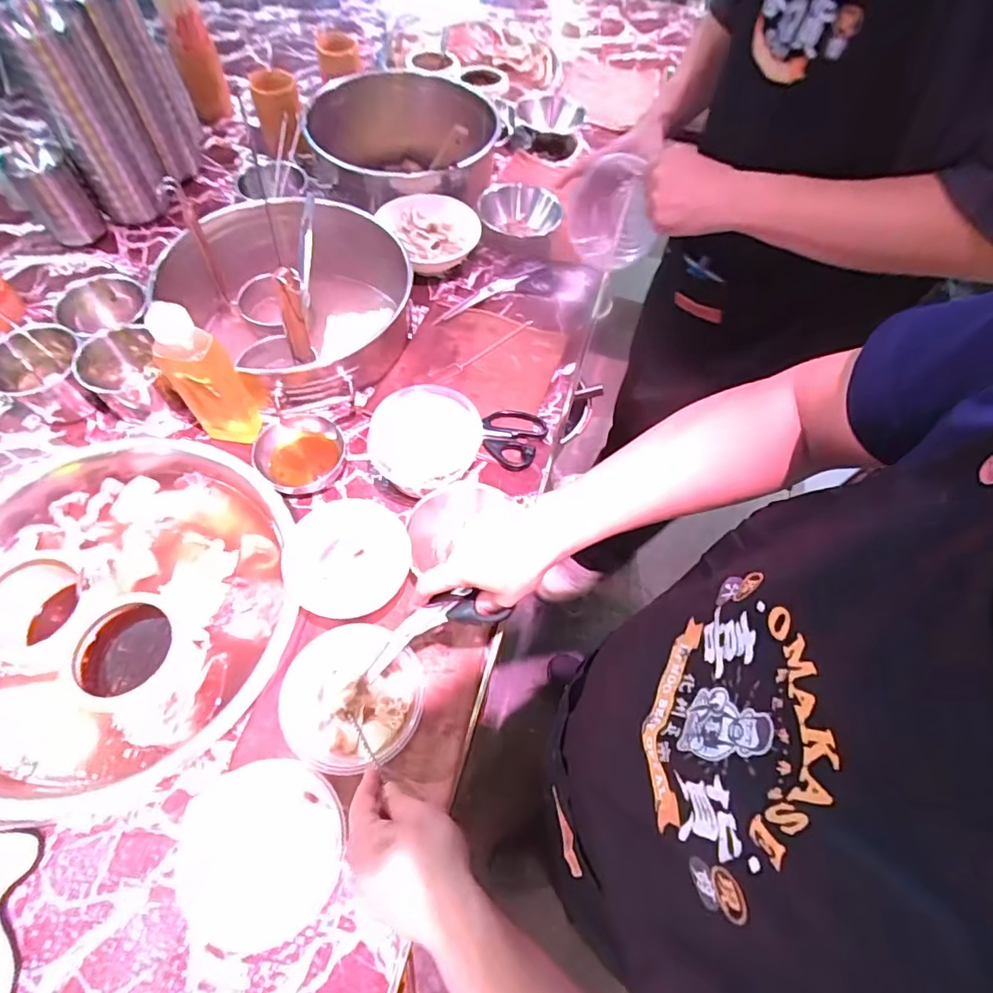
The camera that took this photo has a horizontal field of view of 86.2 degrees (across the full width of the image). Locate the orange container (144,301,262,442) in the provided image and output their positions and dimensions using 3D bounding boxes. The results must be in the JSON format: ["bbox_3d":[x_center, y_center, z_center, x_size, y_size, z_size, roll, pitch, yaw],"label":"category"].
[{"bbox_3d":[-0.360,-0.140,0.662,0.068,0.216,0.053,-37,68,-21],"label":"orange container"}]

